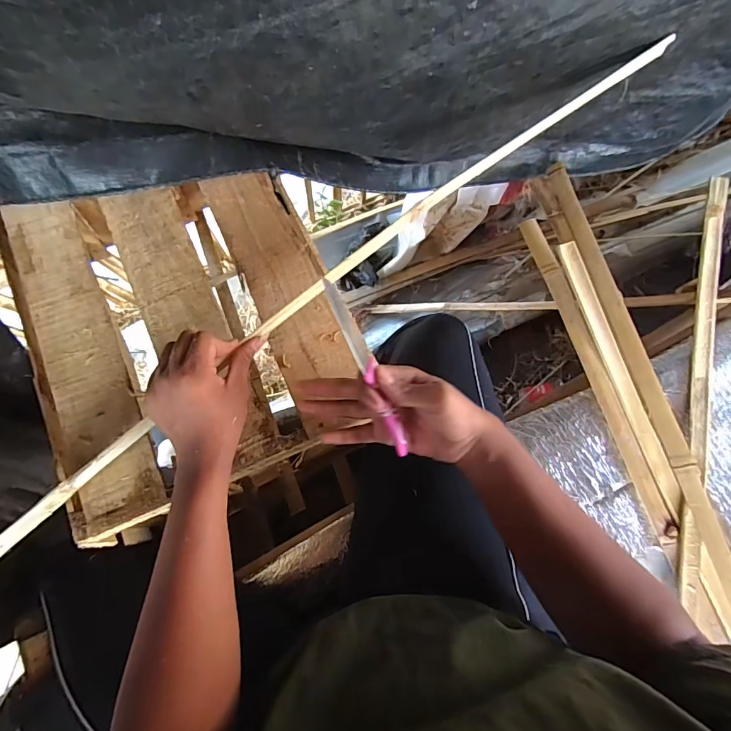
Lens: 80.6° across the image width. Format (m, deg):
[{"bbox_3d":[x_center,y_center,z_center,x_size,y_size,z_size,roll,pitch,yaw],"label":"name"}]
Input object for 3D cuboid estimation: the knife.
[{"bbox_3d":[0.004,0.007,0.378,0.016,0.023,0.172,-26,104,-5],"label":"knife"}]

